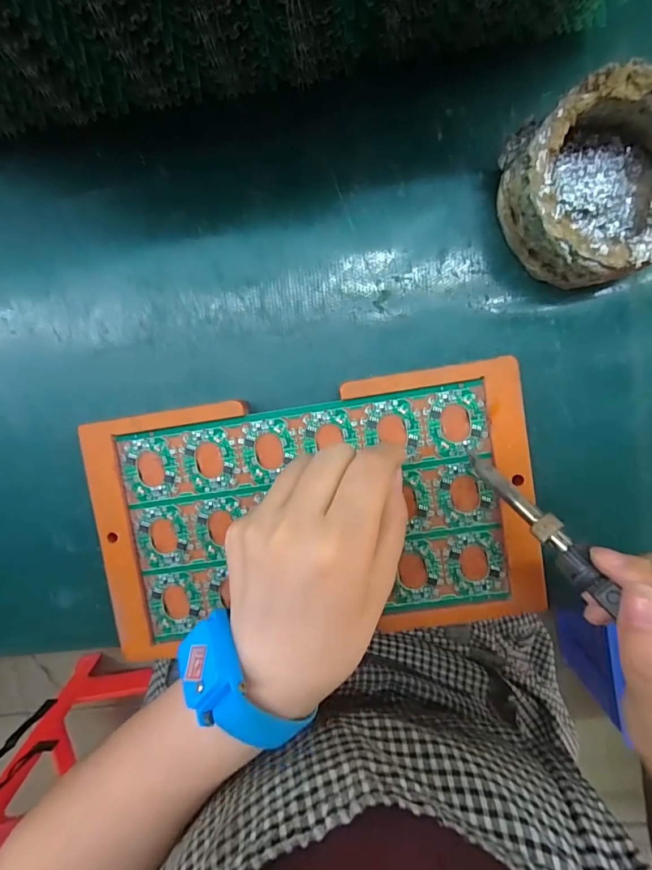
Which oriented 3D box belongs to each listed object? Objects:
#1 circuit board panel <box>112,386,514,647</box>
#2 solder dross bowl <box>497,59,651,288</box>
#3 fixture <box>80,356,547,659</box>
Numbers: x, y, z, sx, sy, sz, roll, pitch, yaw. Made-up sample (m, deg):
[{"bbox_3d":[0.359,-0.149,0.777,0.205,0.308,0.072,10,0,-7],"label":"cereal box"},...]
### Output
[{"bbox_3d":[-0.008,0.045,0.244,0.201,0.007,0.118,-8,94,5],"label":"circuit board panel"},{"bbox_3d":[0.132,-0.118,0.210,0.086,0.039,0.080,0,94,4],"label":"solder dross bowl"},{"bbox_3d":[-0.008,0.043,0.242,0.236,0.008,0.136,-7,94,4],"label":"fixture"}]

